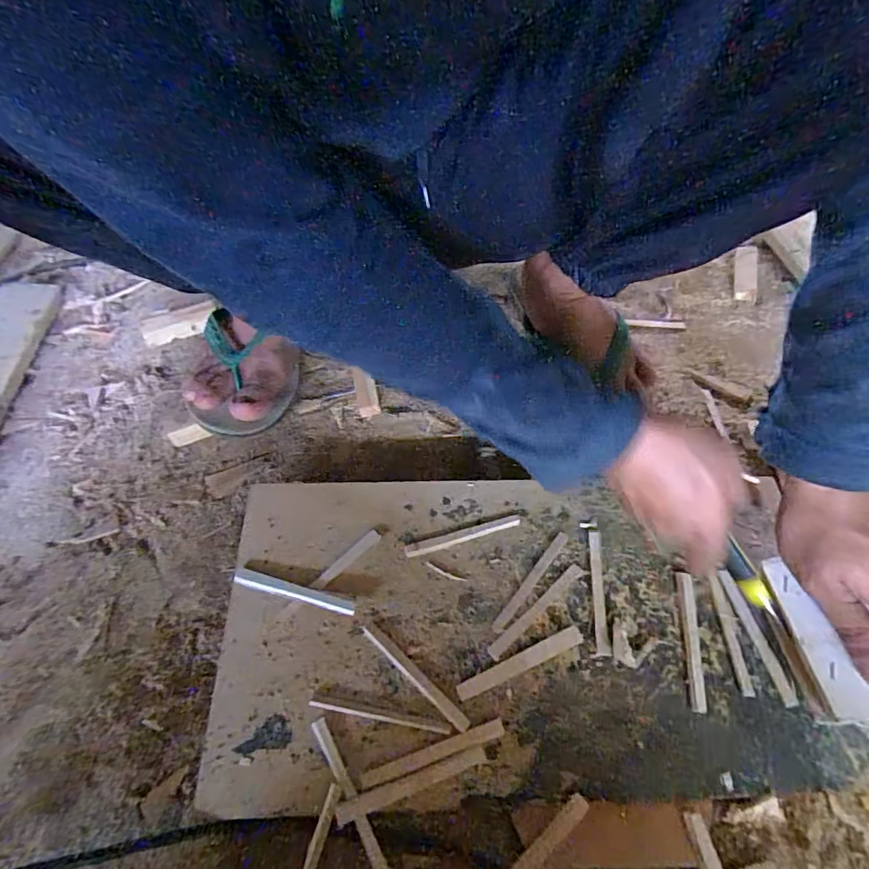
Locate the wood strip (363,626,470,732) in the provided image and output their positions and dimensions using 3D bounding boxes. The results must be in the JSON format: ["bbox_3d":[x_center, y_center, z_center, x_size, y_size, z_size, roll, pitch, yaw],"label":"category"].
[{"bbox_3d":[-0.013,0.159,0.345,0.090,0.004,0.008,38,62,20],"label":"wood strip"}]

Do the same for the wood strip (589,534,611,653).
[{"bbox_3d":[0.118,0.112,0.378,0.009,0.004,0.089,5,56,0],"label":"wood strip"}]

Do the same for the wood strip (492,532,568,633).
[{"bbox_3d":[0.071,0.106,0.380,0.009,0.004,0.092,35,61,18],"label":"wood strip"}]

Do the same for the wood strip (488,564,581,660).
[{"bbox_3d":[0.073,0.124,0.371,0.091,0.004,0.009,-35,65,-24],"label":"wood strip"}]

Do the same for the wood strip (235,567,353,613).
[{"bbox_3d":[-0.100,0.111,0.369,0.090,0.004,0.011,12,58,11],"label":"wood strip"}]

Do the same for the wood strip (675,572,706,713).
[{"bbox_3d":[0.179,0.142,0.364,0.011,0.004,0.092,8,56,2],"label":"wood strip"}]

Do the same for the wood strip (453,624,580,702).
[{"bbox_3d":[0.058,0.154,0.352,0.092,0.006,0.012,-20,60,-16],"label":"wood strip"}]

